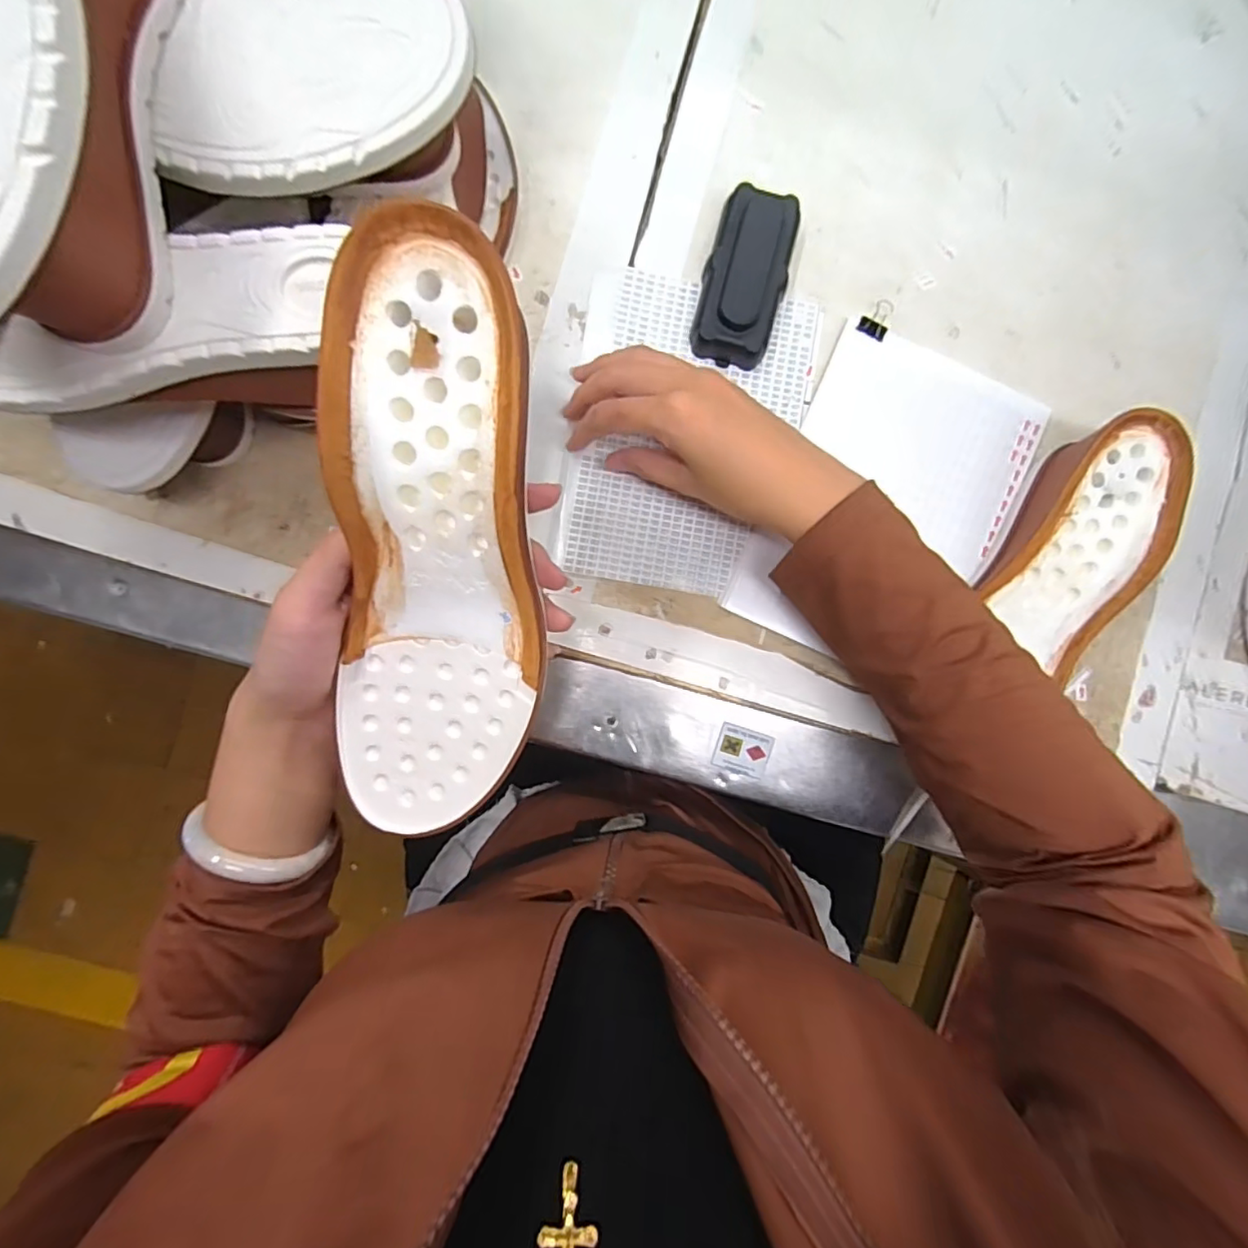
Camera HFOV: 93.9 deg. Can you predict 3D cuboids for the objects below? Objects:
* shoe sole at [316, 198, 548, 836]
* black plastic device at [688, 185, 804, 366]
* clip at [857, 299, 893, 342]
[{"bbox_3d":[-0.077,-0.017,0.238,0.084,0.031,0.247,9,119,-1],"label":"shoe sole"},{"bbox_3d":[0.078,-0.223,0.375,0.049,0.027,0.103,15,89,-1],"label":"black plastic device"},{"bbox_3d":[0.167,-0.202,0.386,0.019,0.007,0.026,23,88,-1],"label":"clip"}]

